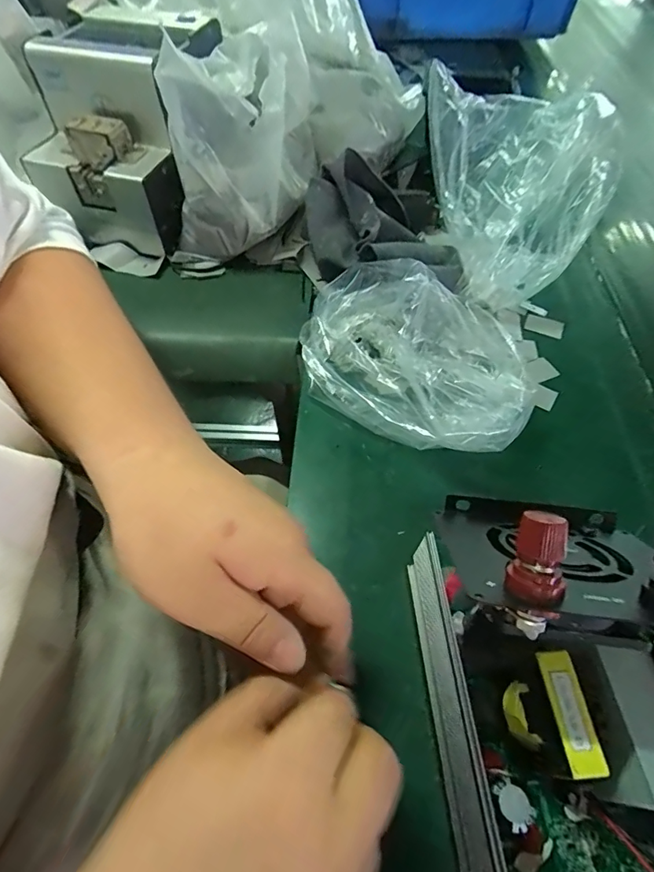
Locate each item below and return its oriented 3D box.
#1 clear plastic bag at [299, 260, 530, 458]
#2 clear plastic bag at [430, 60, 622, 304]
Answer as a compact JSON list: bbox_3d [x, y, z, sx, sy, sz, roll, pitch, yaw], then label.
[{"bbox_3d":[0.062,-0.063,0.347,0.187,0.064,0.123,27,59,16],"label":"clear plastic bag"},{"bbox_3d":[0.159,-0.214,0.405,0.165,0.127,0.161,25,58,14],"label":"clear plastic bag"}]

